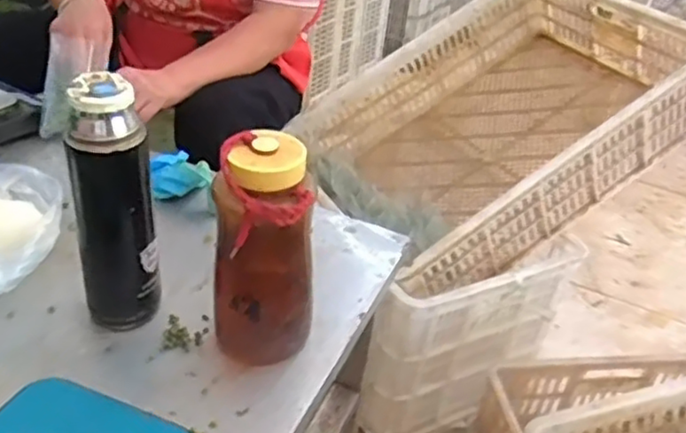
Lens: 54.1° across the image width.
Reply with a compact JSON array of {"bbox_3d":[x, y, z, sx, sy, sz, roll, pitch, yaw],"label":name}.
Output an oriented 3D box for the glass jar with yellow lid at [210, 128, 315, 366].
[{"bbox_3d":[-0.067,0.035,0.579,0.085,0.203,0.080,3,34,-2],"label":"glass jar with yellow lid"}]

